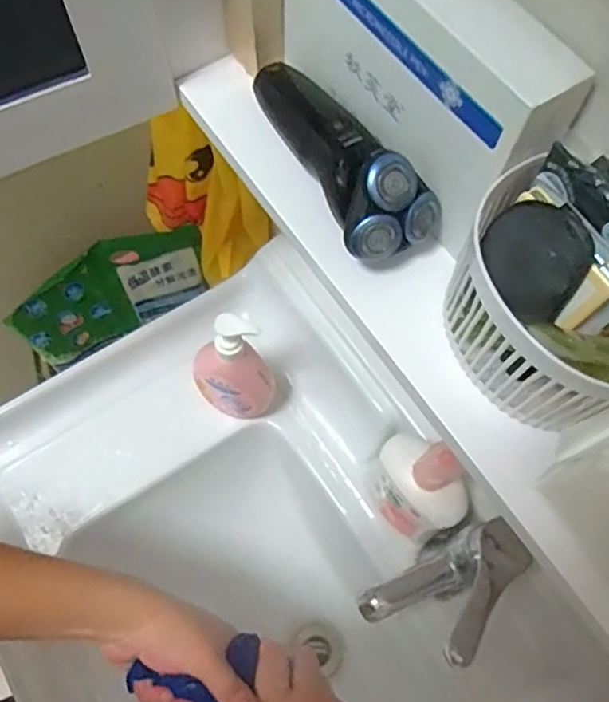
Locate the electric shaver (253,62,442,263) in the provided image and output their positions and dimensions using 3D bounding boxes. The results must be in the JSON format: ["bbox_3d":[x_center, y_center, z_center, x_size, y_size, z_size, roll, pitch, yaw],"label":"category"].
[{"bbox_3d":[0.018,-0.124,0.343,0.056,0.049,0.150,-26,70,-14],"label":"electric shaver"}]

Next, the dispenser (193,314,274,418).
[{"bbox_3d":[-0.075,0.022,0.611,0.088,0.179,0.045,18,66,4],"label":"dispenser"}]

